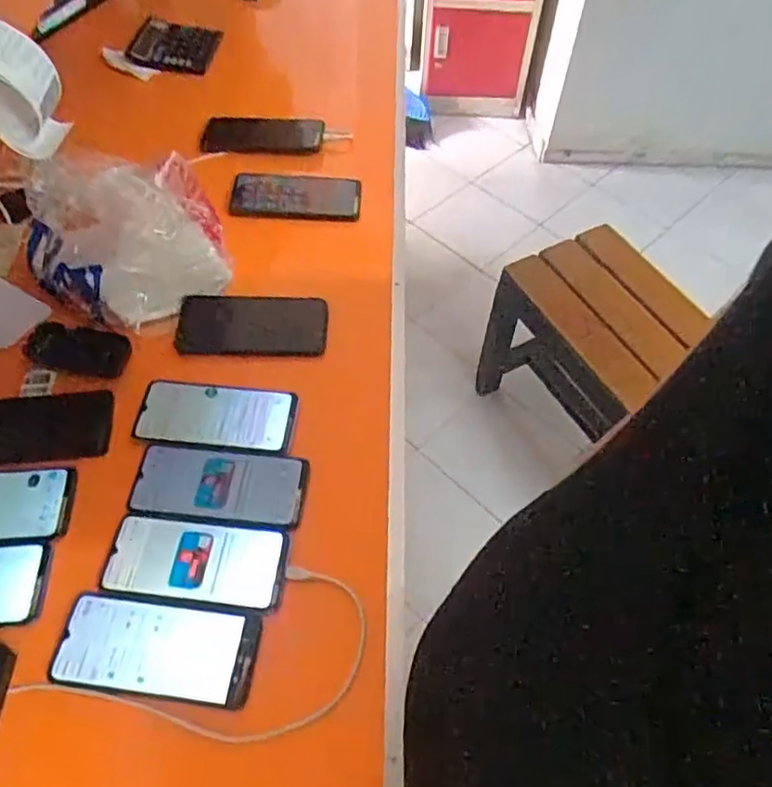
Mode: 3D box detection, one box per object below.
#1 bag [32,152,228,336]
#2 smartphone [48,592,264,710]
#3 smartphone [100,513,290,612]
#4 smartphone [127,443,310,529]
[{"bbox_3d":[-0.292,-0.180,0.738,0.208,0.132,0.164,-26,60,-18],"label":"bag"},{"bbox_3d":[-0.193,0.213,0.553,0.163,0.006,0.075,7,56,3],"label":"smartphone"},{"bbox_3d":[-0.170,0.150,0.595,0.158,0.006,0.074,6,56,3],"label":"smartphone"},{"bbox_3d":[-0.160,0.088,0.638,0.160,0.005,0.076,5,56,1],"label":"smartphone"}]

